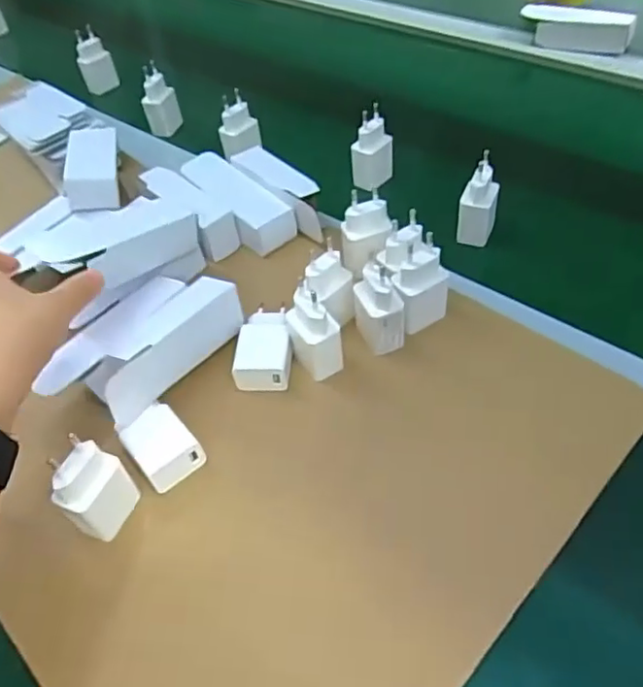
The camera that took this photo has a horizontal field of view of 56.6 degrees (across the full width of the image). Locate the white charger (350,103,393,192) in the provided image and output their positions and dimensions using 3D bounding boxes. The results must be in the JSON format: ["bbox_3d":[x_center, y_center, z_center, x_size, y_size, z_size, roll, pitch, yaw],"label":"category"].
[{"bbox_3d":[0.051,-0.197,0.609,0.026,0.070,0.040,33,61,30],"label":"white charger"}]

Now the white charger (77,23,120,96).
[{"bbox_3d":[-0.309,-0.386,0.819,0.044,0.074,0.035,-22,51,-11],"label":"white charger"}]

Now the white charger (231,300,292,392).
[{"bbox_3d":[-0.042,0.003,0.461,0.040,0.032,0.072,-2,50,6],"label":"white charger"}]

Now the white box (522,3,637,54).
[{"bbox_3d":[0.322,-0.398,0.757,0.139,0.041,0.030,19,55,22],"label":"white box"}]

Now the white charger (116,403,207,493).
[{"bbox_3d":[-0.109,0.069,0.405,0.039,0.022,0.056,-37,55,-22],"label":"white charger"}]

